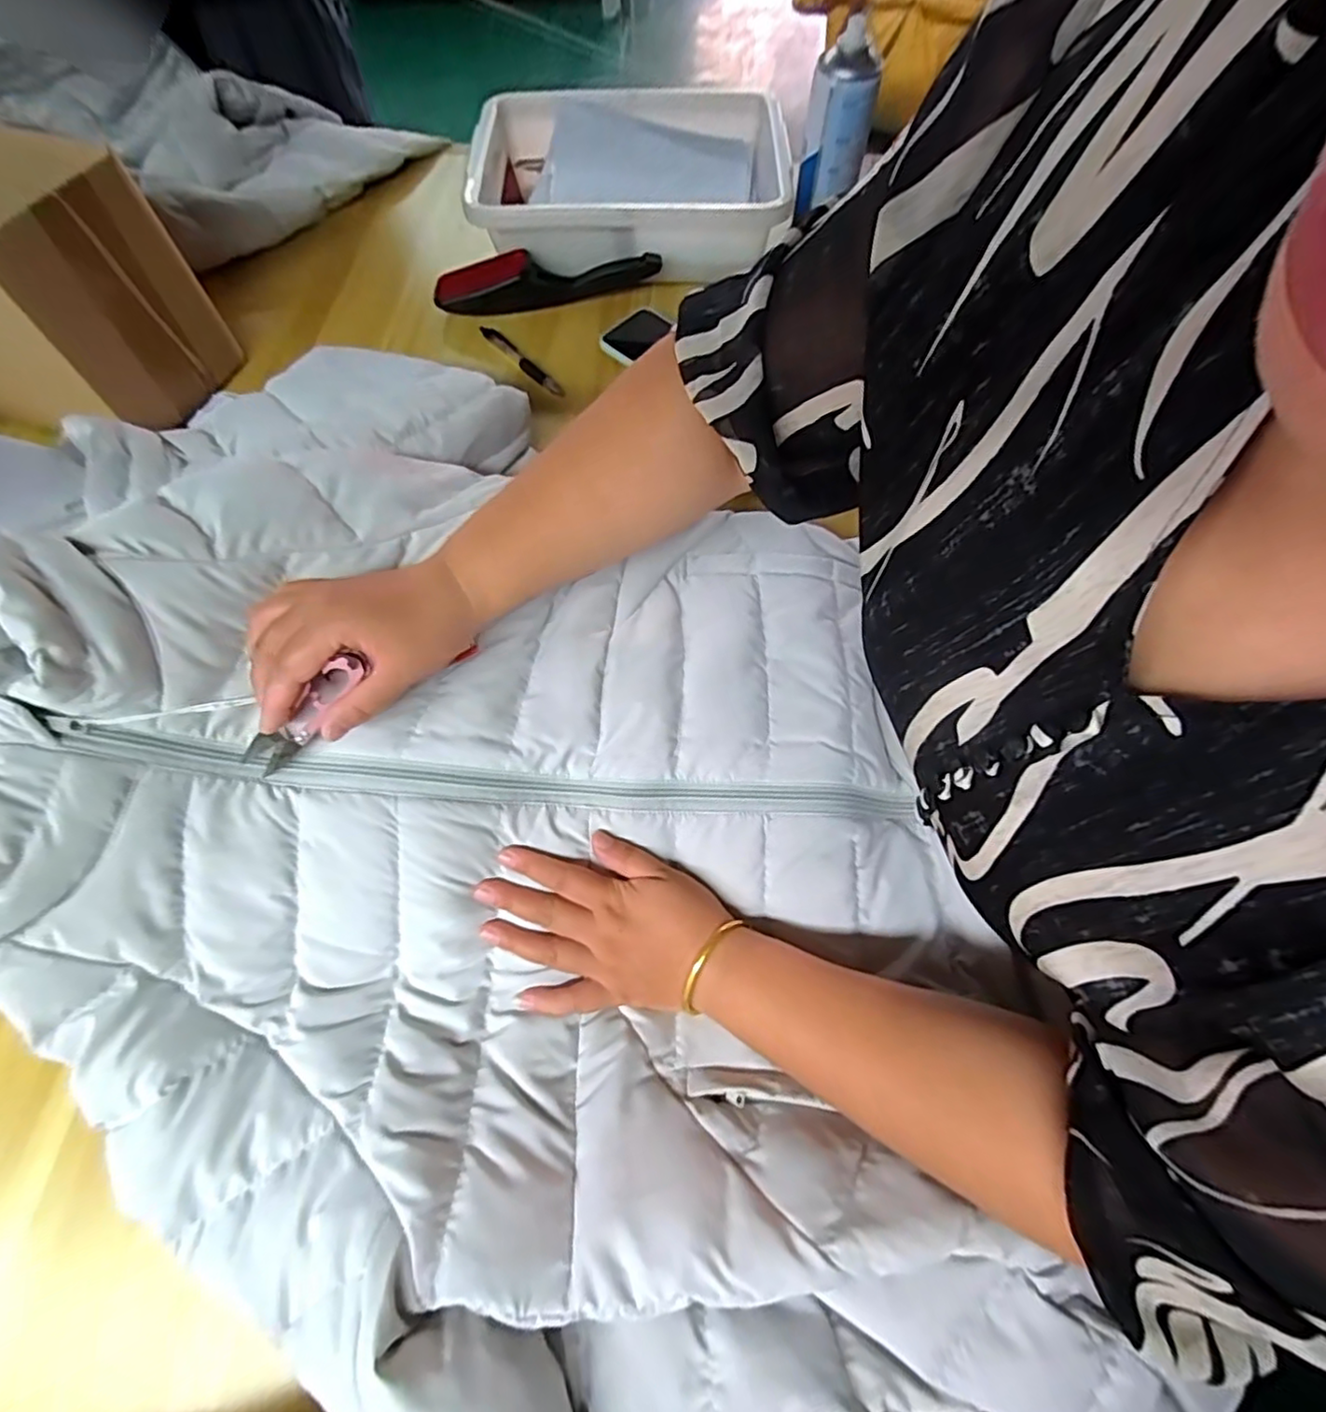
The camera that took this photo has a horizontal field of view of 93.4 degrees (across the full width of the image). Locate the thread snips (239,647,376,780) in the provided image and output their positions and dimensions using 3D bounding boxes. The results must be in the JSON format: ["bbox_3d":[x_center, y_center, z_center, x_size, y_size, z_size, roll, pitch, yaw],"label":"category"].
[{"bbox_3d":[-0.202,0.005,0.352,0.099,0.020,0.019,-39,60,23],"label":"thread snips"}]

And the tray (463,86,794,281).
[{"bbox_3d":[-0.037,-0.587,0.702,0.331,0.082,0.241,-3,61,1],"label":"tray"}]

